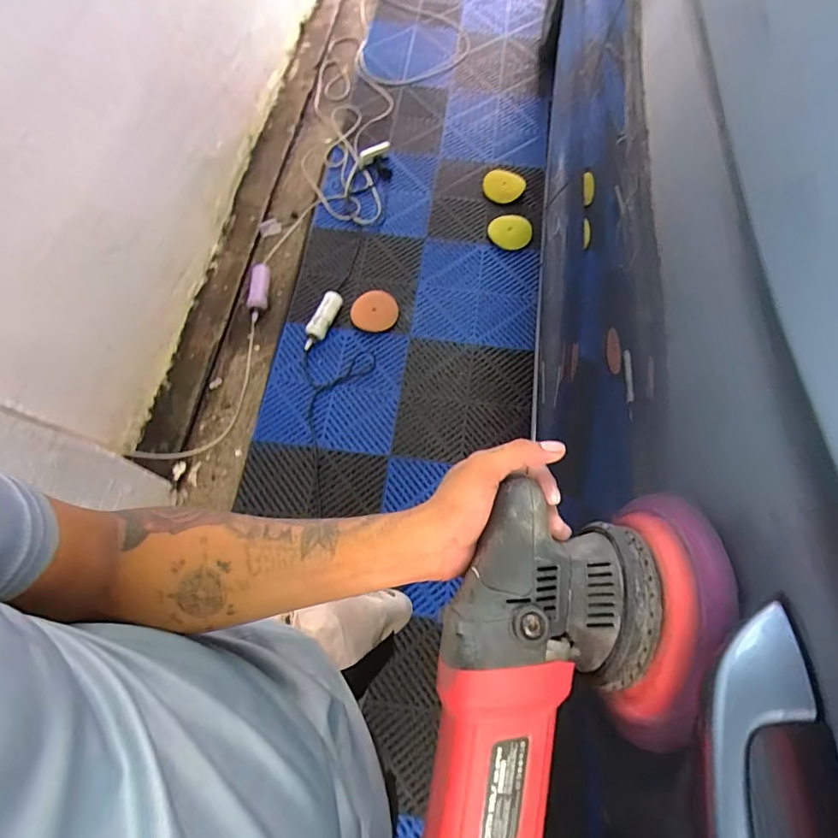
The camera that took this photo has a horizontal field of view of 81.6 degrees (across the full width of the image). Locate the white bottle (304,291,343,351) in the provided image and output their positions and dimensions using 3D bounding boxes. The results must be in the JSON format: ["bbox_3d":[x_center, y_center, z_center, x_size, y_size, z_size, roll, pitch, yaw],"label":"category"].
[{"bbox_3d":[-0.298,-0.301,1.493,0.066,0.051,0.203,23,70,10],"label":"white bottle"}]

